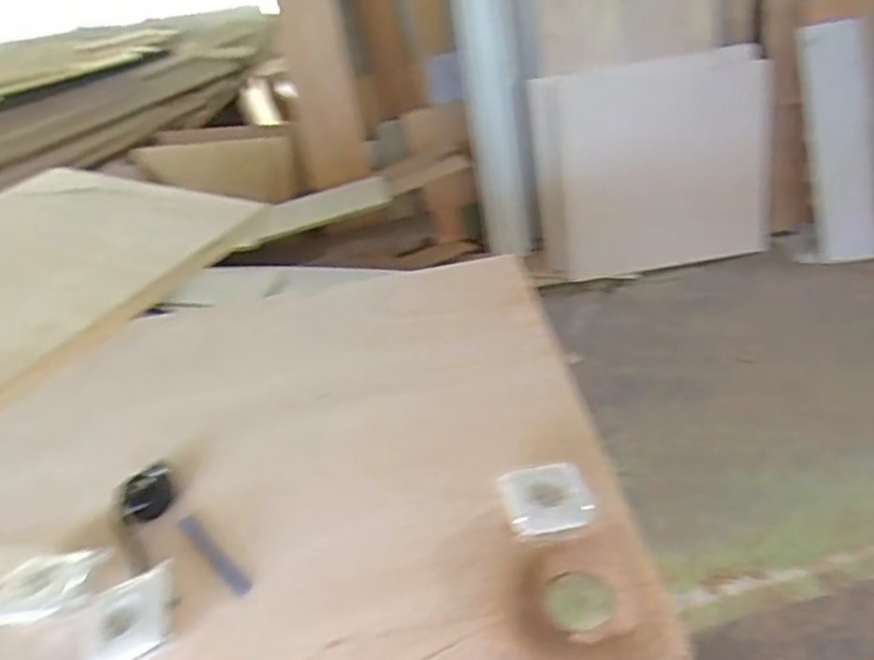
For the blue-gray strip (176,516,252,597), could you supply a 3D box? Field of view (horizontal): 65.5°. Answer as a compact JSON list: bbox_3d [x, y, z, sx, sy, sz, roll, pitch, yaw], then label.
[{"bbox_3d":[-0.245,0.246,0.745,0.132,0.005,0.019,28,50,36],"label":"blue-gray strip"}]

